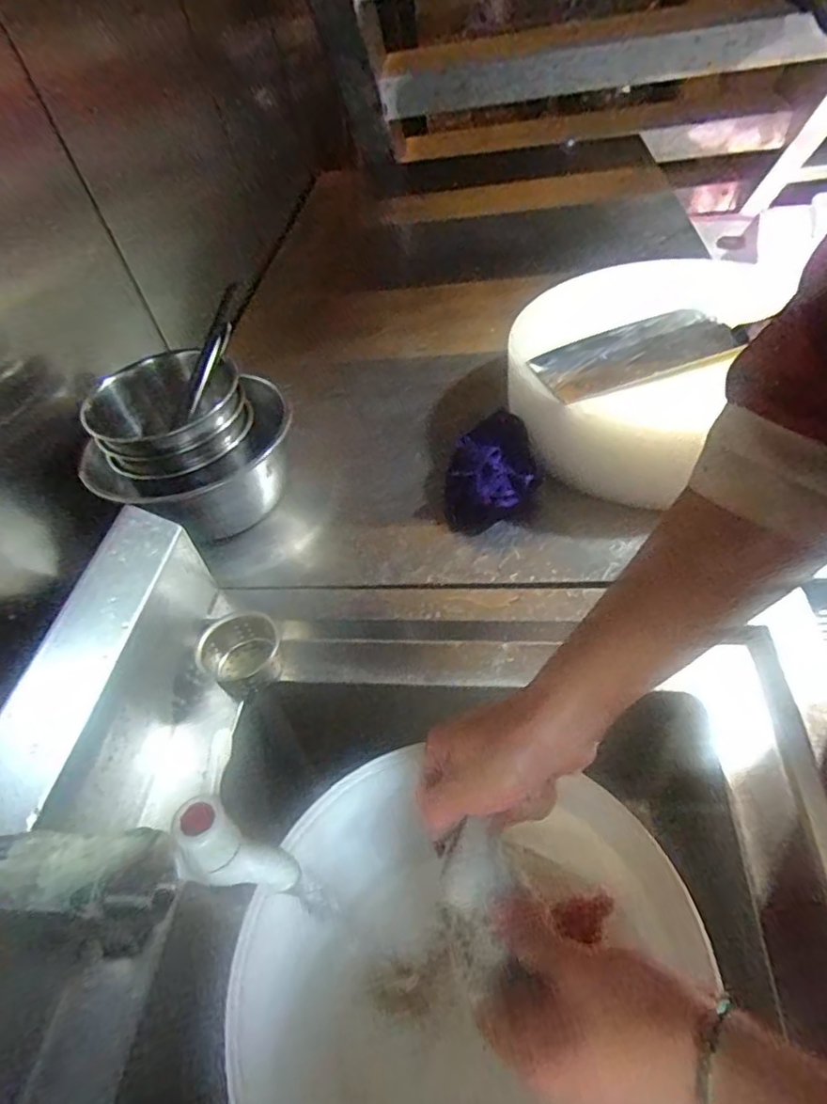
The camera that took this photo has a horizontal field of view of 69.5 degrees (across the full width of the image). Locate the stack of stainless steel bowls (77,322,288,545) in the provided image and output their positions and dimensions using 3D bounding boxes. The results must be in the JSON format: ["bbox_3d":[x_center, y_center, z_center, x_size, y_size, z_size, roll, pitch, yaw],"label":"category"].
[{"bbox_3d":[-0.231,-0.103,0.636,0.156,0.165,0.158,33,62,33],"label":"stack of stainless steel bowls"}]

